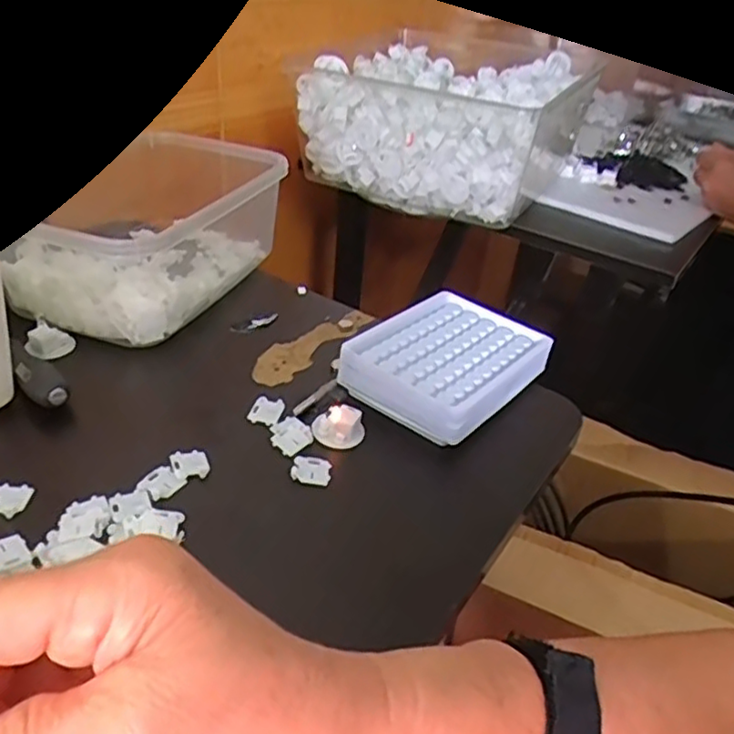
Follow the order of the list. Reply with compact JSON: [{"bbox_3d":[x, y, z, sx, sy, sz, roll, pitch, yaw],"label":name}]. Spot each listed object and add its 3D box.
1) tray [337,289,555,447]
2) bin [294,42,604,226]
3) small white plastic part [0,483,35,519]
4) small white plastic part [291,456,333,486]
[{"bbox_3d":[0.055,-0.002,0.469,0.103,0.039,0.131,29,40,28],"label":"tray"},{"bbox_3d":[0.101,-0.289,0.791,0.269,0.130,0.280,22,37,20],"label":"bin"},{"bbox_3d":[-0.192,0.070,0.353,0.022,0.004,0.021,6,35,-2],"label":"small white plastic part"},{"bbox_3d":[-0.033,0.060,0.391,0.023,0.004,0.022,10,35,3],"label":"small white plastic part"}]

